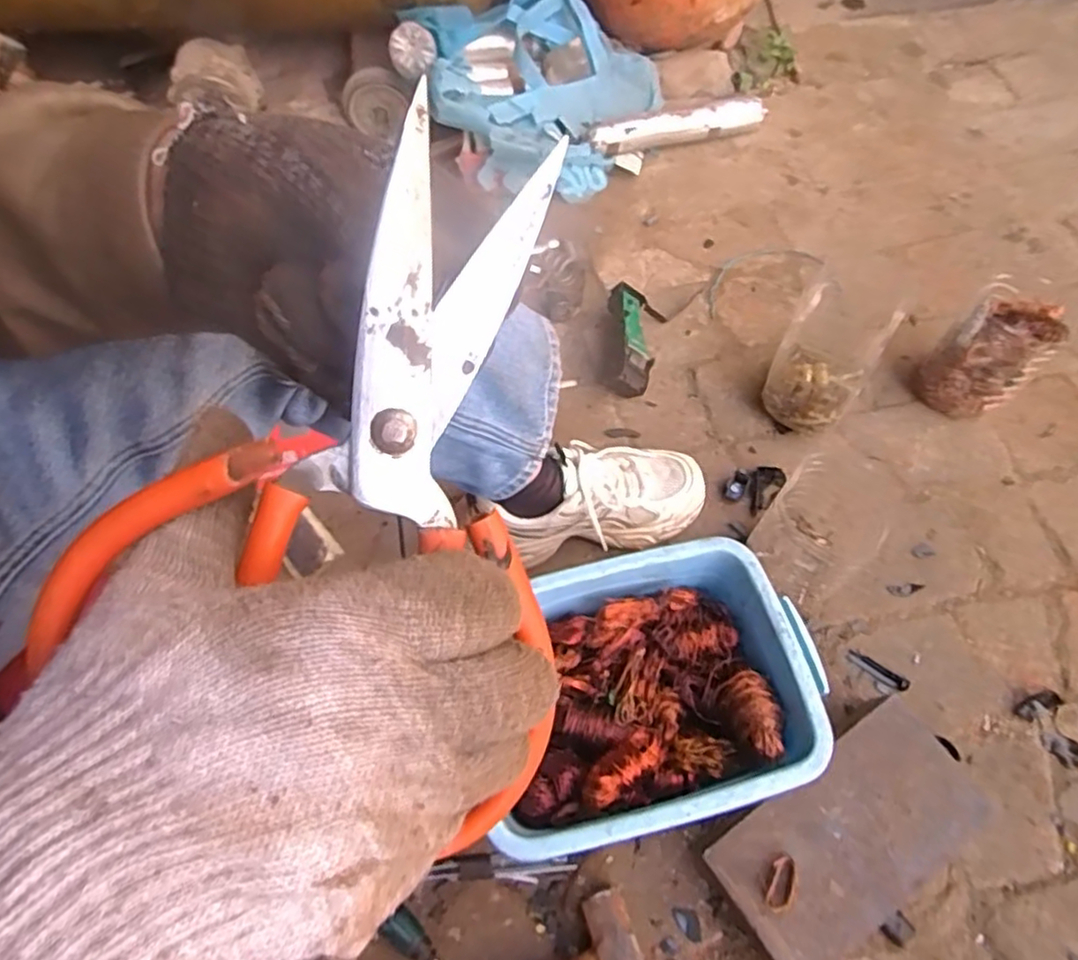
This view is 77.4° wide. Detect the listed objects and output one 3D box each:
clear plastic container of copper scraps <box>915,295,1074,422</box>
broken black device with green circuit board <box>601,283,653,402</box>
[{"bbox_3d":[0.486,-0.131,0.740,0.086,0.125,0.093,-1,63,3],"label":"clear plastic container of copper scraps"},{"bbox_3d":[0.113,-0.173,0.828,0.066,0.044,0.150,7,63,7],"label":"broken black device with green circuit board"}]

